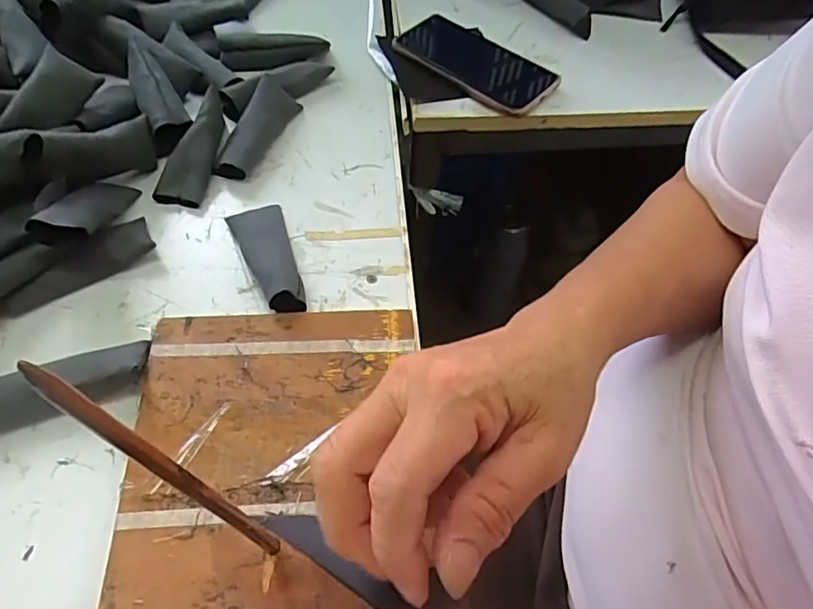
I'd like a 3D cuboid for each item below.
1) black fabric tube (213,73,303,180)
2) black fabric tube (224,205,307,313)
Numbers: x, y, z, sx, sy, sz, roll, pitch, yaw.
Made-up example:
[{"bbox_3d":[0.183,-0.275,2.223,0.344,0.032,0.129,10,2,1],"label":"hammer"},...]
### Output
[{"bbox_3d":[-0.131,-0.155,0.484,0.036,0.034,0.104,16,58,7],"label":"black fabric tube"},{"bbox_3d":[-0.101,-0.040,0.410,0.040,0.034,0.107,-20,60,-15],"label":"black fabric tube"}]

